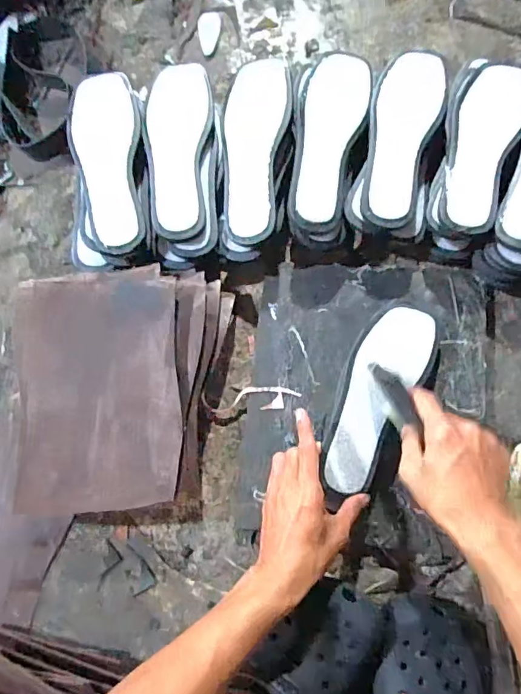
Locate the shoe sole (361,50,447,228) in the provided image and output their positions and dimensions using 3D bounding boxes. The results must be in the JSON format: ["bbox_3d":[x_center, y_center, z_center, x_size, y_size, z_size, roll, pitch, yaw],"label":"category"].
[{"bbox_3d":[0.164,-0.247,0.548,0.080,0.013,0.219,16,79,6],"label":"shoe sole"}]

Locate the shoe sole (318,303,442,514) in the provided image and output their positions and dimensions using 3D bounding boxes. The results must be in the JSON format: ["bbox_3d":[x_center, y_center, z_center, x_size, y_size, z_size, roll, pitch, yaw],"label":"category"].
[{"bbox_3d":[0.128,0.060,0.526,0.085,0.031,0.226,24,82,7],"label":"shoe sole"}]

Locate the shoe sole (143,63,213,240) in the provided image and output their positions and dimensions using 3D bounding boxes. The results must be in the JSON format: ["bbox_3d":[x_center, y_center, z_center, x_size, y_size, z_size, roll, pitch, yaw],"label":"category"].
[{"bbox_3d":[-0.097,-0.238,0.555,0.078,0.015,0.221,-4,78,1],"label":"shoe sole"}]

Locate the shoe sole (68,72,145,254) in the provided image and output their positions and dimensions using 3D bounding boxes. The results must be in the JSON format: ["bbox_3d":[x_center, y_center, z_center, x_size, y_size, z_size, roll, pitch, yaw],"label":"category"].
[{"bbox_3d":[-0.182,-0.220,0.551,0.077,0.020,0.219,-7,78,1],"label":"shoe sole"}]

